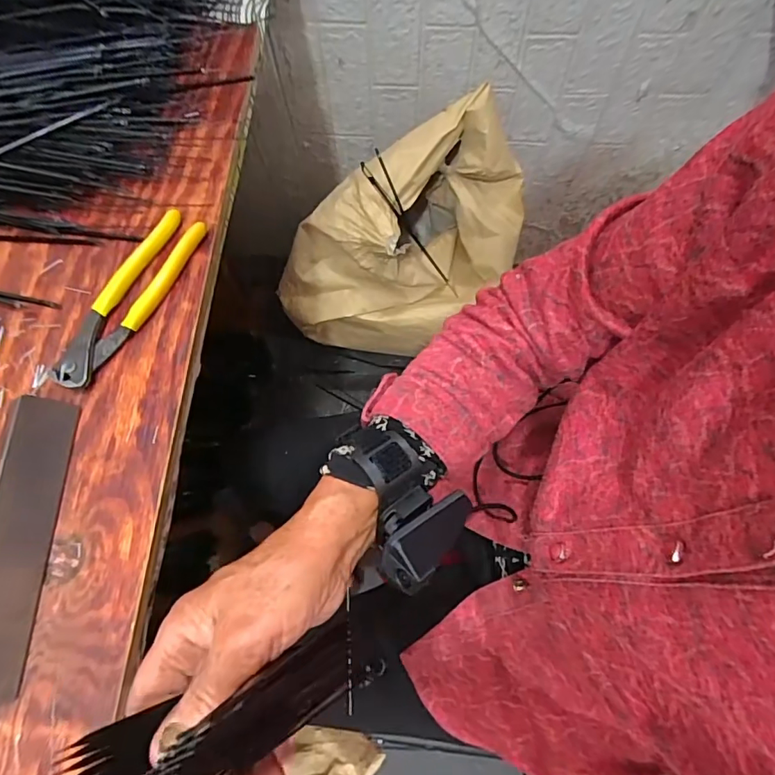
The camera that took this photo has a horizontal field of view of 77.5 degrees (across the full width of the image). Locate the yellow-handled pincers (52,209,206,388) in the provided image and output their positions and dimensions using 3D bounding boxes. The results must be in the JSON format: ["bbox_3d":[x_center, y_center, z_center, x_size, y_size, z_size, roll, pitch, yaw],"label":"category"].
[{"bbox_3d":[-0.202,-0.071,0.379,0.039,0.014,0.159,30,75,9],"label":"yellow-handled pincers"}]

